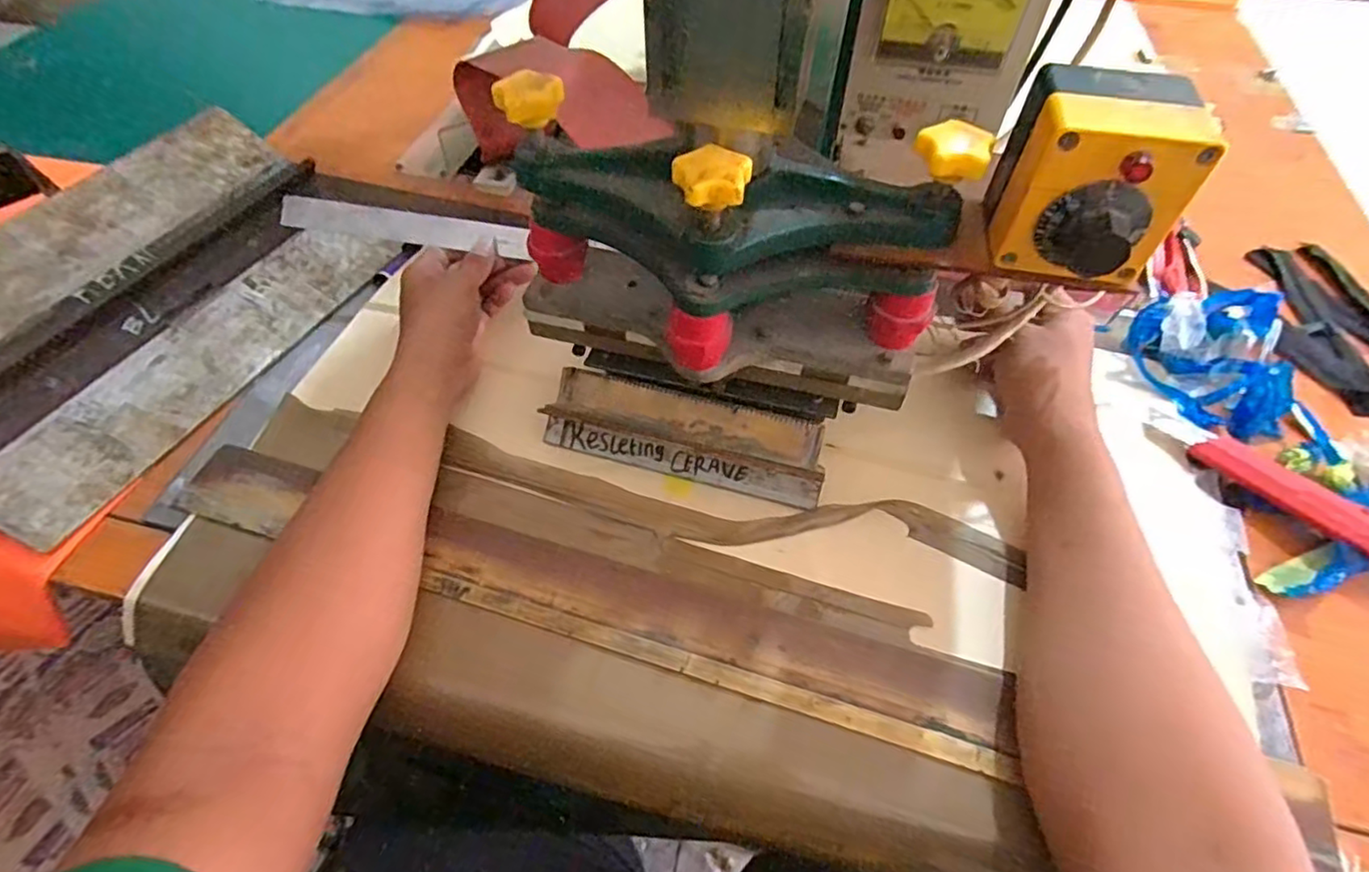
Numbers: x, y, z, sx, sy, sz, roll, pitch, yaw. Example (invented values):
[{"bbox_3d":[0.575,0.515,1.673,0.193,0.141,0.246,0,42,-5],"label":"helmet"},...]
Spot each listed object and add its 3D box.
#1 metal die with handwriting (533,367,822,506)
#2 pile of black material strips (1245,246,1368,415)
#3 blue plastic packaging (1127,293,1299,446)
[{"bbox_3d":[0.000,-0.002,0.462,0.198,0.045,0.046,14,55,9],"label":"metal die with handwriting"},{"bbox_3d":[0.569,-0.100,0.560,0.127,0.016,0.199,-4,54,-4],"label":"pile of black material strips"},{"bbox_3d":[0.426,-0.065,0.510,0.117,0.054,0.124,-34,61,-23],"label":"blue plastic packaging"}]

